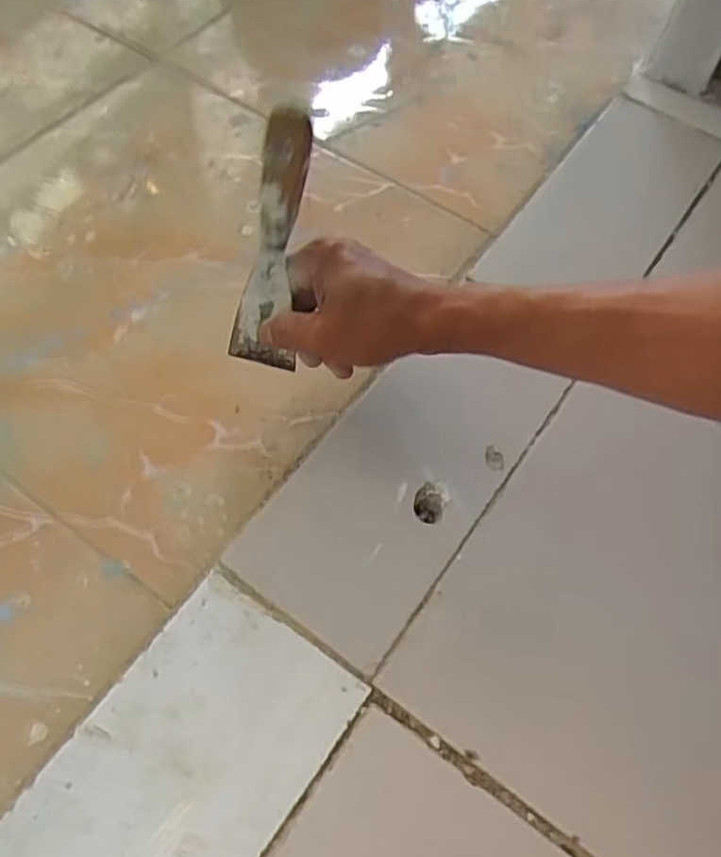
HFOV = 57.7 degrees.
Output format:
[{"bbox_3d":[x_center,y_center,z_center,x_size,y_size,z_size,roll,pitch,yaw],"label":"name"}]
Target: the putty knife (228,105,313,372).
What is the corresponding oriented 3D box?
[{"bbox_3d":[-0.052,-0.108,0.400,0.041,0.173,0.019,37,47,18],"label":"putty knife"}]

